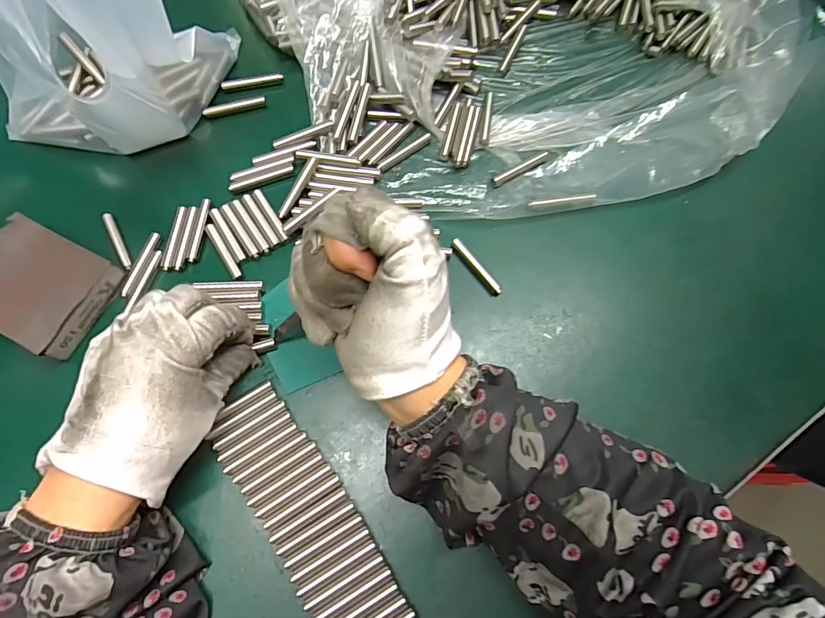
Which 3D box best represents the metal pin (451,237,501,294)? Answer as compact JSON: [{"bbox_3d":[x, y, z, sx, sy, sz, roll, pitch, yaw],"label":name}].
[{"bbox_3d":[0.043,-0.028,0.312,0.007,0.010,0.048,-36,76,-11],"label":"metal pin"}]

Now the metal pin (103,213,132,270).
[{"bbox_3d":[-0.207,-0.048,0.319,0.006,0.007,0.049,-28,75,-9],"label":"metal pin"}]

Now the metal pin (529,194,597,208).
[{"bbox_3d":[0.107,-0.078,0.323,0.048,0.004,0.004,-6,73,-3],"label":"metal pin"}]

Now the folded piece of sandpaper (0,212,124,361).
[{"bbox_3d":[-0.243,-0.015,0.295,0.083,0.023,0.067,26,74,7],"label":"folded piece of sandpaper"}]

